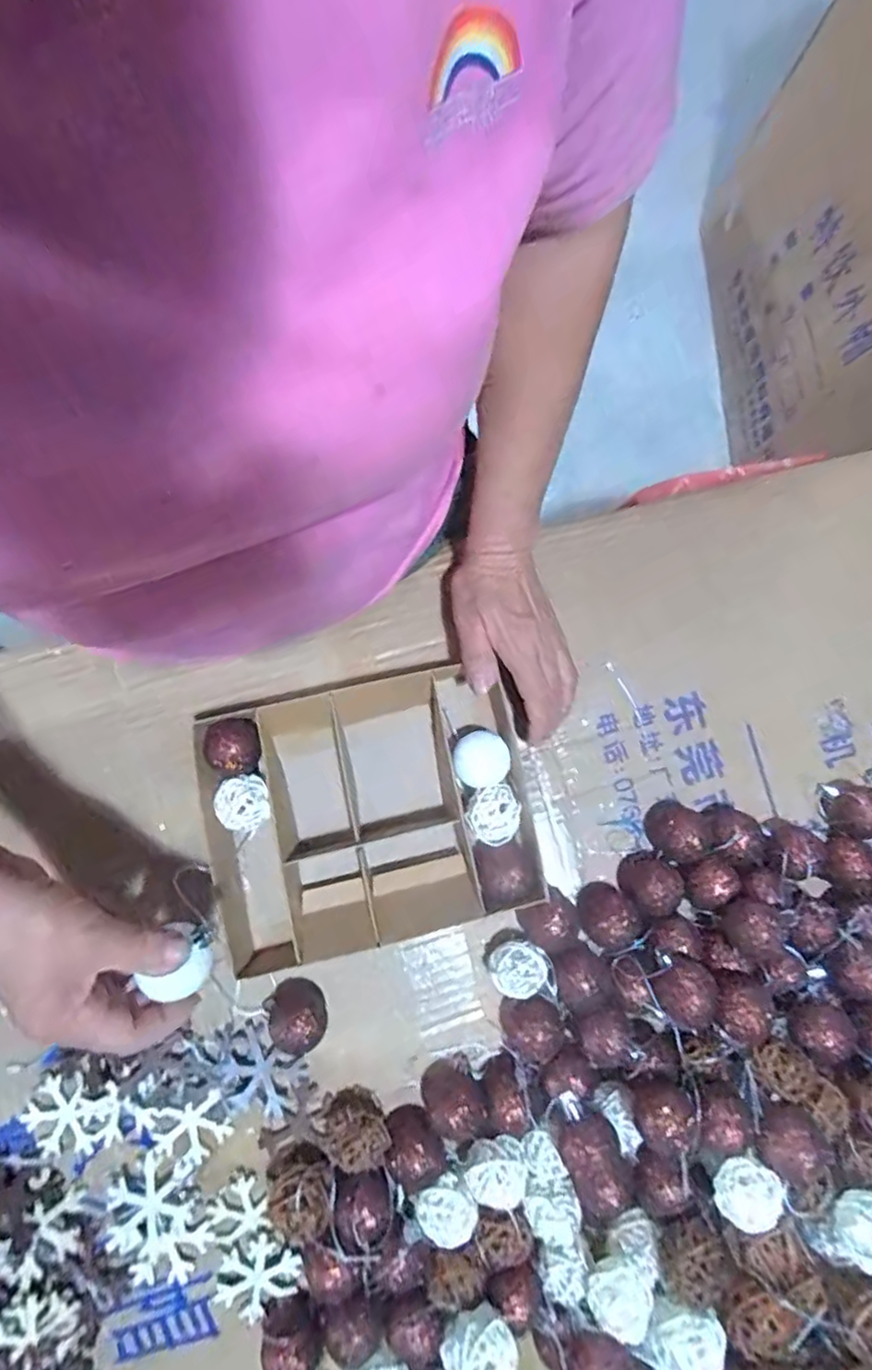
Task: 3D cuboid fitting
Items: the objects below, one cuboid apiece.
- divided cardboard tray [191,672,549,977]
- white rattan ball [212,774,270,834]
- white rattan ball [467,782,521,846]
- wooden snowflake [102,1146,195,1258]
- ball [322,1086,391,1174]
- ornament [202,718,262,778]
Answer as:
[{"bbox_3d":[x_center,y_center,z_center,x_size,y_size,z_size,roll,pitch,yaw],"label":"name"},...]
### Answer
[{"bbox_3d":[-0.045,0.086,0.434,0.208,0.045,0.163,-11,80,-3],"label":"divided cardboard tray"},{"bbox_3d":[-0.129,0.081,0.436,0.035,0.029,0.036,0,80,-1],"label":"white rattan ball"},{"bbox_3d":[0.038,0.087,0.435,0.033,0.030,0.039,6,80,0],"label":"white rattan ball"},{"bbox_3d":[-0.182,0.325,0.404,0.054,0.007,0.044,-39,79,-22],"label":"wooden snowflake"},{"bbox_3d":[-0.050,0.286,0.409,0.043,0.042,0.039,1,80,-1],"label":"ball"},{"bbox_3d":[-0.134,0.043,0.436,0.037,0.038,0.035,0,80,-1],"label":"ornament"}]

